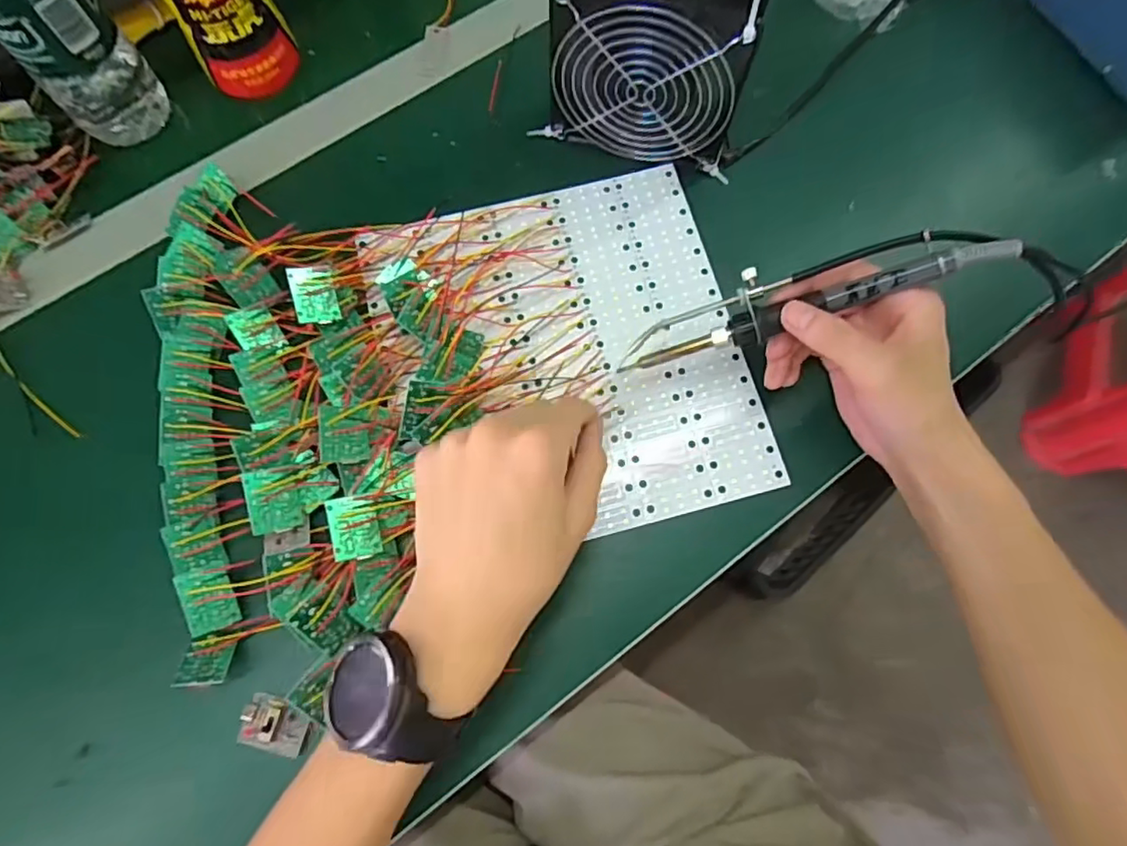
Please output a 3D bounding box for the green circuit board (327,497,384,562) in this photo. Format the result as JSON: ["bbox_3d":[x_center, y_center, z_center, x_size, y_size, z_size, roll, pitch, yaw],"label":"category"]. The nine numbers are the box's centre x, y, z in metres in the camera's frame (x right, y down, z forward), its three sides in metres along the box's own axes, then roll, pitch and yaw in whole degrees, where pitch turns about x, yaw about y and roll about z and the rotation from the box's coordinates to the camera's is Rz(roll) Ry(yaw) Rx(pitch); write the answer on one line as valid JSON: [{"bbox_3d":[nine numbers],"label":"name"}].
[{"bbox_3d":[-0.117,0.059,0.342,0.027,0.004,0.035,-4,75,-34],"label":"green circuit board"}]

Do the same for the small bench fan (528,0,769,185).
[{"bbox_3d":[0.053,-0.222,0.382,0.126,0.122,0.044,14,73,3],"label":"small bench fan"}]

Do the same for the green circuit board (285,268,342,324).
[{"bbox_3d":[-0.154,-0.079,0.378,0.029,0.004,0.034,-7,84,-34],"label":"green circuit board"}]

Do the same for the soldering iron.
[{"bbox_3d":[0.133,-0.071,0.337,0.205,0.016,0.034,-16,72,16],"label":"soldering iron"}]

